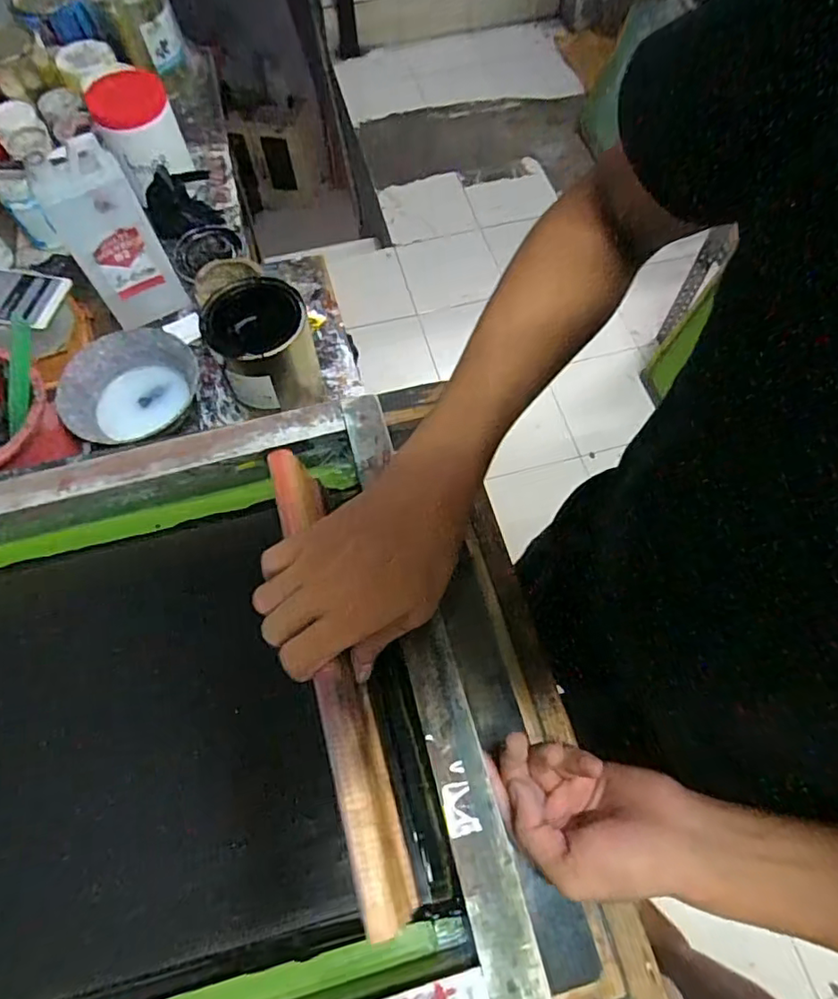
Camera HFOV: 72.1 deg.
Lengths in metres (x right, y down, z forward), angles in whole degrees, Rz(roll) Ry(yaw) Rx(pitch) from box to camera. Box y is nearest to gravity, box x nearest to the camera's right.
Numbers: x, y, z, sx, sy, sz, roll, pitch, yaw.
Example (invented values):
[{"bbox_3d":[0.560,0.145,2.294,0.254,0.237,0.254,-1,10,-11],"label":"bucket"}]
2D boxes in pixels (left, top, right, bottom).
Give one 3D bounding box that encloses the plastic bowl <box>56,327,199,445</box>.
[{"bbox_3d":[-0.333,-0.126,0.676,0.154,0.048,0.146,-1,66,2],"label":"plastic bowl"}]

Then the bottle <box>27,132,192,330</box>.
[{"bbox_3d":[-0.363,-0.309,0.689,0.092,0.205,0.054,-25,68,-9],"label":"bottle"}]

